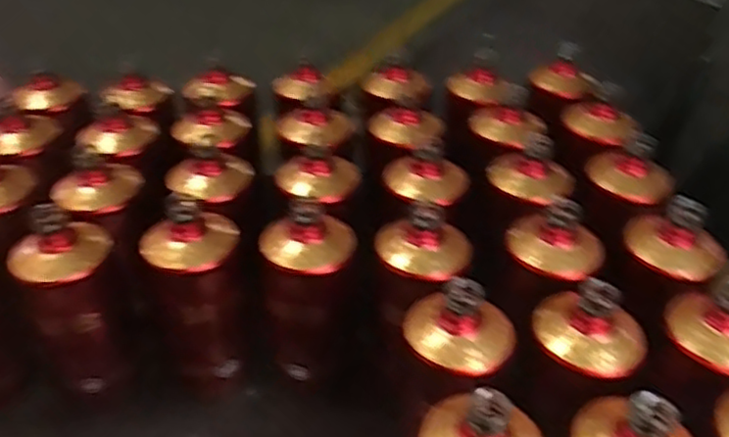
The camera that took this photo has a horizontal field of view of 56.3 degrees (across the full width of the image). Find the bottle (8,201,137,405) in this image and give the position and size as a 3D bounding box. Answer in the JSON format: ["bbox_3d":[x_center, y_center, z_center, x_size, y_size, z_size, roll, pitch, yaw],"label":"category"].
[{"bbox_3d":[-0.246,0.078,0.588,0.080,0.176,0.063,-18,39,-20],"label":"bottle"}]

